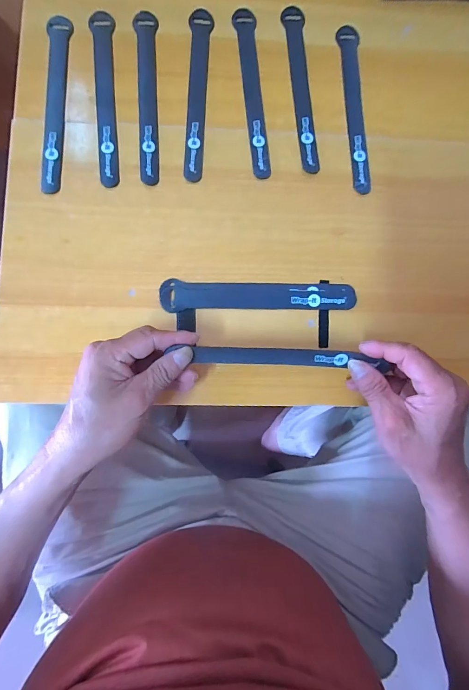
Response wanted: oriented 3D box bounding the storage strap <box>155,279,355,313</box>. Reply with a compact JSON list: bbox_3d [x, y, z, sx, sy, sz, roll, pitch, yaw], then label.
[{"bbox_3d":[0.026,-0.050,0.341,0.197,0.011,0.031,1,85,-3],"label":"storage strap"}]

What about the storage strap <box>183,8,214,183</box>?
[{"bbox_3d":[-0.040,-0.274,0.358,0.025,0.004,0.196,2,85,-7],"label":"storage strap"}]

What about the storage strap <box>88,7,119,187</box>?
[{"bbox_3d":[-0.138,-0.267,0.350,0.024,0.004,0.197,-6,86,-4],"label":"storage strap"}]

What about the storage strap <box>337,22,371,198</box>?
[{"bbox_3d":[0.135,-0.264,0.366,0.022,0.004,0.193,-3,85,-1],"label":"storage strap"}]

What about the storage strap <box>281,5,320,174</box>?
[{"bbox_3d":[0.074,-0.286,0.365,0.024,0.004,0.195,-4,85,-3],"label":"storage strap"}]

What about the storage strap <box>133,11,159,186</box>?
[{"bbox_3d":[-0.093,-0.267,0.353,0.024,0.004,0.192,-3,86,-5],"label":"storage strap"}]

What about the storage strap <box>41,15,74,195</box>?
[{"bbox_3d":[-0.190,-0.258,0.347,0.023,0.005,0.196,0,86,-3],"label":"storage strap"}]

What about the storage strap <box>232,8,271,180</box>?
[{"bbox_3d":[0.019,-0.279,0.362,0.023,0.004,0.197,-5,85,-2],"label":"storage strap"}]

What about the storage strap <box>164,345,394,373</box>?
[{"bbox_3d":[0.041,0.011,0.299,0.196,0.016,0.017,2,87,0],"label":"storage strap"}]

